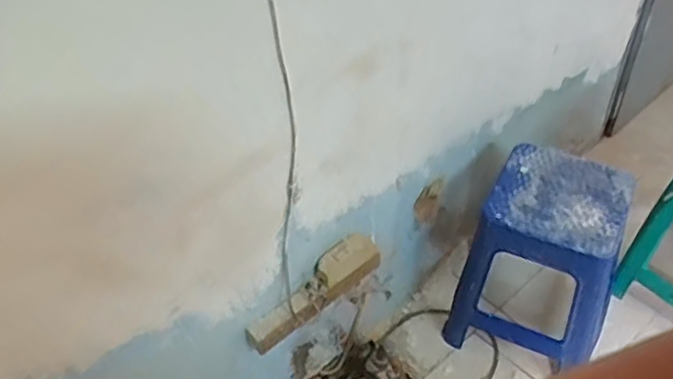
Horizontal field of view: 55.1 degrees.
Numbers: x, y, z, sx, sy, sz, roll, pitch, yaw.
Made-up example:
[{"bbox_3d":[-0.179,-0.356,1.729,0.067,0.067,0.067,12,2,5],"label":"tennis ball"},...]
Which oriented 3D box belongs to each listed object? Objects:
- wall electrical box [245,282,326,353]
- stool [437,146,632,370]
[{"bbox_3d":[-0.102,0.262,1.322,0.174,0.082,0.027,-30,50,-23],"label":"wall electrical box"},{"bbox_3d":[0.481,0.160,1.508,0.328,0.415,0.310,21,50,23],"label":"stool"}]

